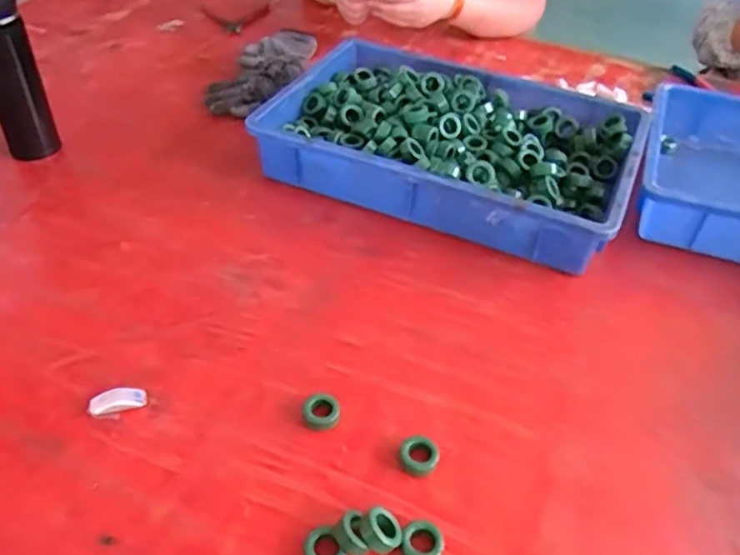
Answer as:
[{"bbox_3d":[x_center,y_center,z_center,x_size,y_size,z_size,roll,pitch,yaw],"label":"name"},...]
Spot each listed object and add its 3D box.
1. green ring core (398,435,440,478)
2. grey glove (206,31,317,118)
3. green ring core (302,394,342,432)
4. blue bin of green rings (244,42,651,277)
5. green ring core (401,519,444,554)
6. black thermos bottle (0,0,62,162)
[{"bbox_3d":[0.040,0.144,0.518,0.032,0.010,0.030,2,43,-2],"label":"green ring core"},{"bbox_3d":[-0.156,-0.321,0.979,0.085,0.034,0.253,18,45,15],"label":"grey glove"},{"bbox_3d":[-0.040,0.114,0.543,0.031,0.008,0.031,2,43,-2],"label":"green ring core"},{"bbox_3d":[0.106,-0.172,0.807,0.423,0.075,0.297,20,45,17],"label":"blue bin of green rings"},{"bbox_3d":[0.038,0.192,0.463,0.030,0.013,0.030,2,43,-2],"label":"green ring core"},{"bbox_3d":[-0.430,-0.247,0.763,0.064,0.211,0.053,-24,49,-26],"label":"black thermos bottle"}]

